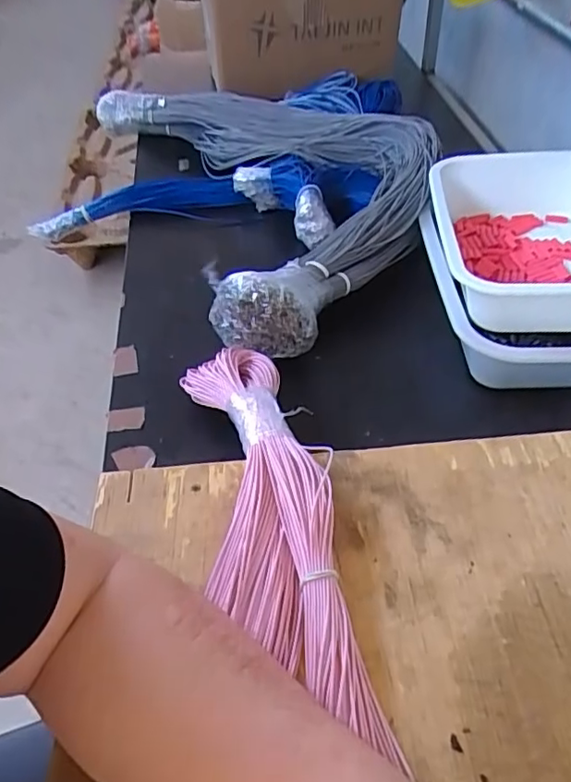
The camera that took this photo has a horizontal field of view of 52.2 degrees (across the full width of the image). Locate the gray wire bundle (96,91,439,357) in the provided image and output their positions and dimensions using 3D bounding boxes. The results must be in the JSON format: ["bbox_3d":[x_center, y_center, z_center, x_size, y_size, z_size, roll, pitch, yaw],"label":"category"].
[{"bbox_3d":[-0.014,-0.321,0.837,0.365,0.083,0.650,-18,47,-12],"label":"gray wire bundle"}]

